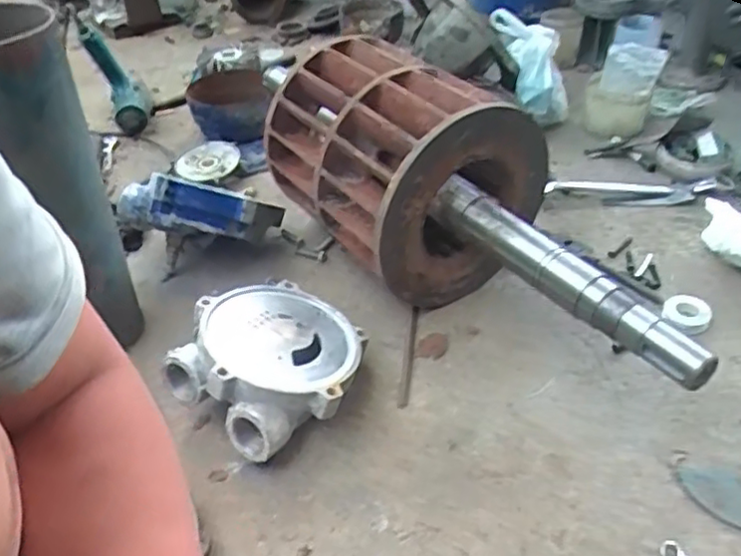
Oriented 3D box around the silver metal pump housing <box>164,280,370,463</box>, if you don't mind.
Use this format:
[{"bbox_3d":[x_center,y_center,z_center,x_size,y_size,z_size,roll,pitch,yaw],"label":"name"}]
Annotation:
[{"bbox_3d":[-0.121,0.101,0.848,0.211,0.110,0.255,6,39,12],"label":"silver metal pump housing"}]

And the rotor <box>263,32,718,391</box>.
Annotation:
[{"bbox_3d":[0.131,-0.096,1.001,0.314,0.294,0.896,-23,42,-23],"label":"rotor"}]

